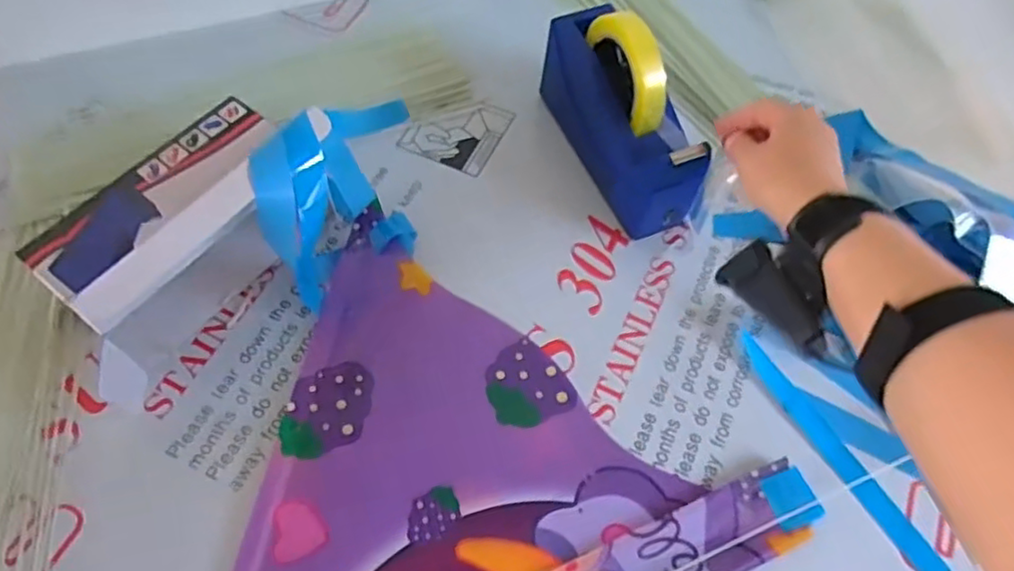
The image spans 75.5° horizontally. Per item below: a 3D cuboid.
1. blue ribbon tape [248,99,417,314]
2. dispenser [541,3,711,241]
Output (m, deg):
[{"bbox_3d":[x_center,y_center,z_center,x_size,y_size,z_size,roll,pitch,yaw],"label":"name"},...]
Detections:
[{"bbox_3d":[-0.134,-0.118,0.549,0.094,0.144,0.226,-4,60,-4],"label":"blue ribbon tape"},{"bbox_3d":[0.104,-0.156,0.581,0.065,0.132,0.203,-20,63,-13],"label":"dispenser"}]

